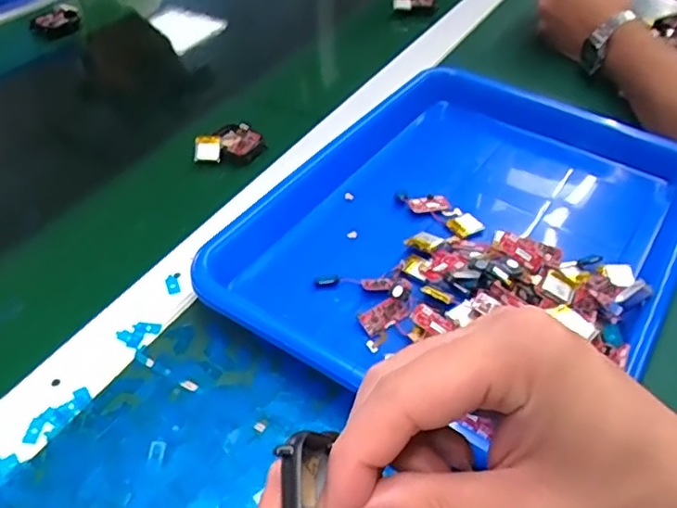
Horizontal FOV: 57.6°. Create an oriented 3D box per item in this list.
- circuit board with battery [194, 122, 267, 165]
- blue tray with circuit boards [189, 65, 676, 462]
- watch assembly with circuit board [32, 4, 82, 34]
[{"bbox_3d":[-0.089,-0.090,0.509,0.045,0.019,0.052,22,49,18],"label":"circuit board with battery"},{"bbox_3d":[0.090,-0.024,0.434,0.266,0.037,0.336,26,50,21],"label":"blue tray with circuit boards"},{"bbox_3d":[-0.308,-0.254,0.671,0.050,0.016,0.040,-17,49,-19],"label":"watch assembly with circuit board"}]

